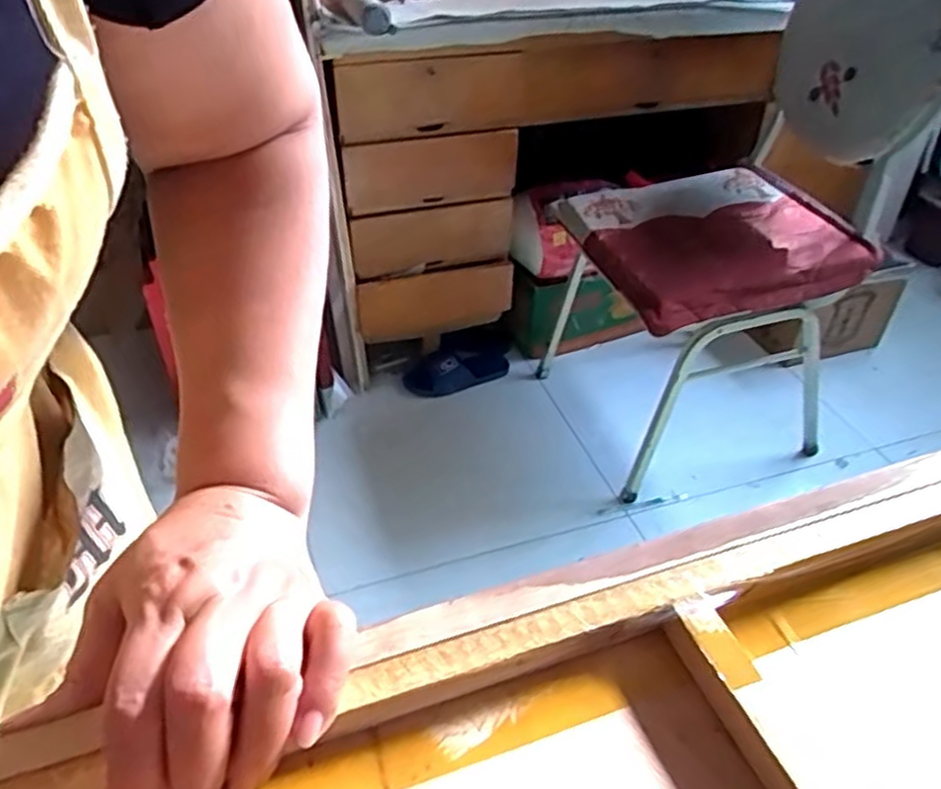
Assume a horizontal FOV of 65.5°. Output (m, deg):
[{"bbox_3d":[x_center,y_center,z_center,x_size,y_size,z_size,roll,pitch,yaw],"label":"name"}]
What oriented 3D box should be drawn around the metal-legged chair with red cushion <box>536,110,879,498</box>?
[{"bbox_3d":[0.389,-0.166,1.493,0.505,0.461,0.584,-10,41,-13],"label":"metal-legged chair with red cushion"}]

